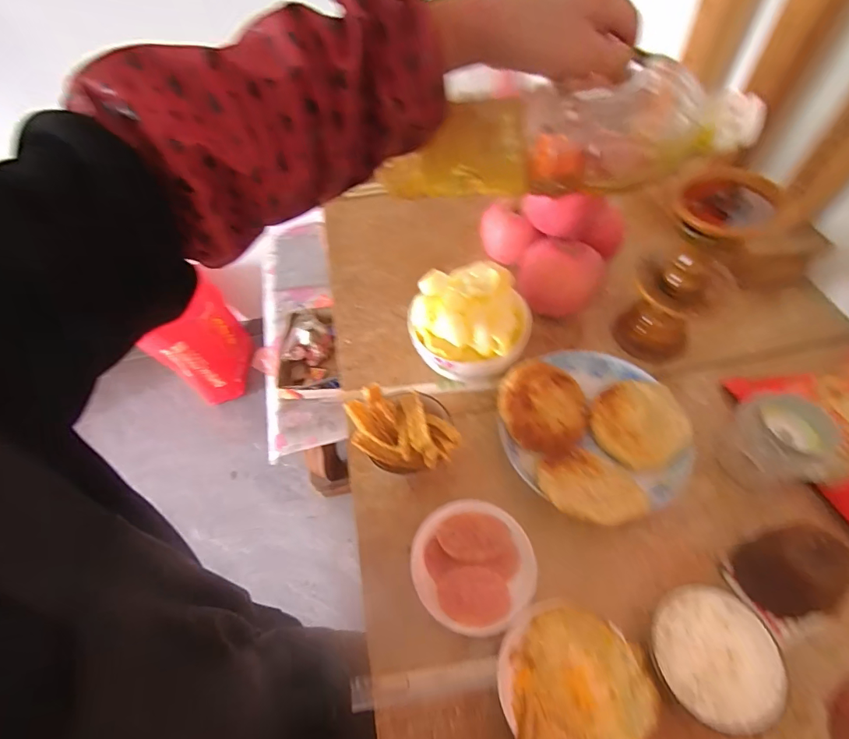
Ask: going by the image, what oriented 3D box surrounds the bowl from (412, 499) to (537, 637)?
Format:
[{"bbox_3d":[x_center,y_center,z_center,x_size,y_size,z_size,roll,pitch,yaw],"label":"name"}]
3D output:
[{"bbox_3d":[0.042,0.169,0.388,0.101,0.025,0.102,-1,55,2],"label":"bowl"}]

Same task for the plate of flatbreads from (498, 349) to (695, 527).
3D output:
[{"bbox_3d":[0.164,0.059,0.441,0.170,0.049,0.171,-1,55,2],"label":"plate of flatbreads"}]

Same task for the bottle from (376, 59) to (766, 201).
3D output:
[{"bbox_3d":[0.100,-0.179,0.355,0.264,0.081,0.063,-7,55,6],"label":"bottle"}]

